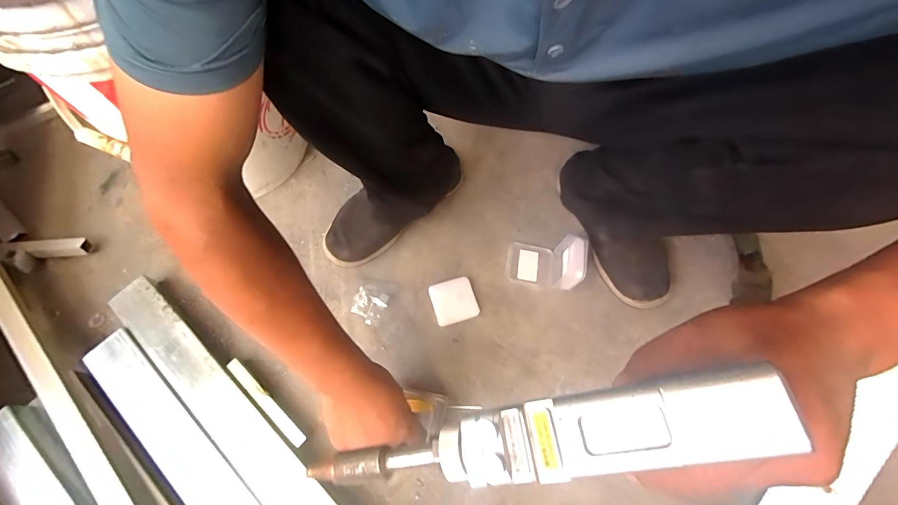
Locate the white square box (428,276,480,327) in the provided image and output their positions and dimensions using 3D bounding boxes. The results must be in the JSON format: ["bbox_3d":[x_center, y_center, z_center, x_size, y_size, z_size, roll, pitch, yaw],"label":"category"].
[{"bbox_3d":[0.007,0.071,0.584,0.062,0.022,0.062,-16,66,-6],"label":"white square box"}]

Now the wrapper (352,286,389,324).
[{"bbox_3d":[-0.119,0.077,0.585,0.047,0.015,0.047,21,67,10],"label":"wrapper"}]

